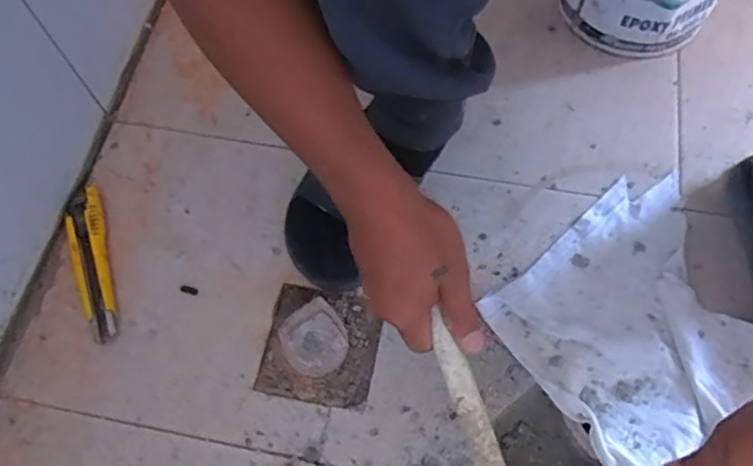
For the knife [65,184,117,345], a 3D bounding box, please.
[{"bbox_3d":[-0.267,0.023,0.560,0.034,0.021,0.160,-18,67,-6],"label":"knife"}]

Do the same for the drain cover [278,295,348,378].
[{"bbox_3d":[-0.052,0.097,0.524,0.053,0.049,0.054,-38,70,-14],"label":"drain cover"}]

